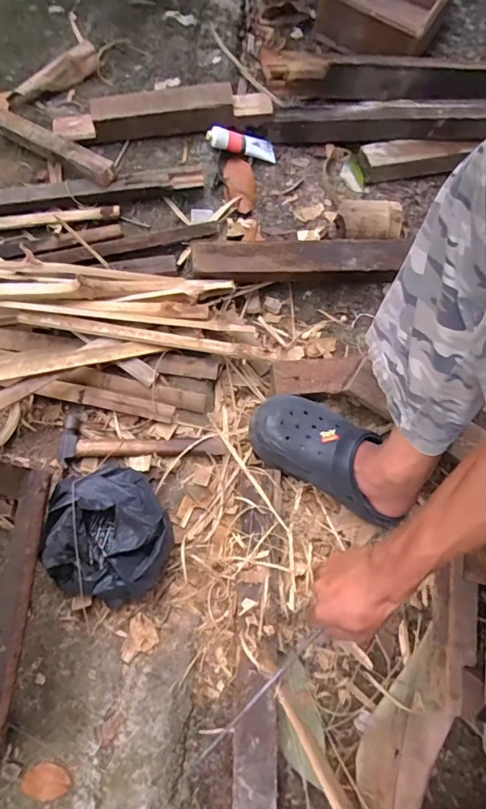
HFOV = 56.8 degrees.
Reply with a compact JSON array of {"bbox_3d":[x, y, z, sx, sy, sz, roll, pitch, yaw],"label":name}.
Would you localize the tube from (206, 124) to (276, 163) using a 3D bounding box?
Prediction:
[{"bbox_3d":[0.001,-0.490,0.844,0.138,0.029,0.035,1,74,-25],"label":"tube"}]

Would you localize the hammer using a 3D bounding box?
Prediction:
[{"bbox_3d":[-0.150,0.060,0.675,0.243,0.021,0.068,3,76,1],"label":"hammer"}]

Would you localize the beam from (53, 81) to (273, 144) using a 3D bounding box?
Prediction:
[{"bbox_3d":[-0.146,-0.533,0.822,0.397,0.055,0.068,-7,76,-2],"label":"beam"}]

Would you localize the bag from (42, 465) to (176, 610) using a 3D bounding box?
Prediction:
[{"bbox_3d":[-0.180,0.178,0.616,0.170,0.078,0.179,6,76,1],"label":"bag"}]

